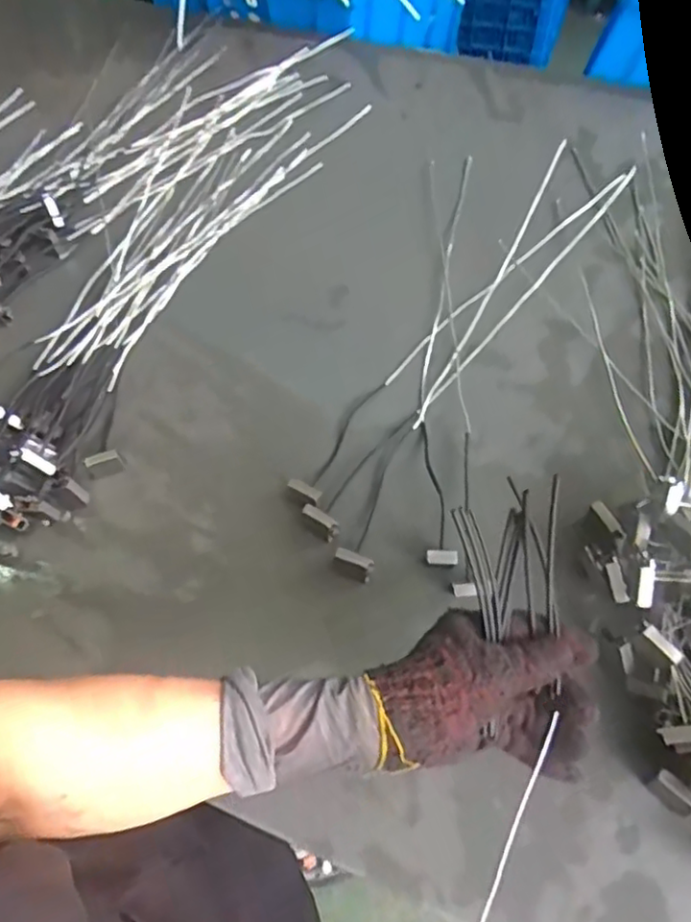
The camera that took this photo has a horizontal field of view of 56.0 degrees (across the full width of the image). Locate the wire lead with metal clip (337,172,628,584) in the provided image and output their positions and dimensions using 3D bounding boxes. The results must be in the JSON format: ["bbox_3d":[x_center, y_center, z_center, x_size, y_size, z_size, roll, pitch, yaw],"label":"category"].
[{"bbox_3d":[0.154,-0.123,0.681,0.054,0.018,0.574,30,69,17],"label":"wire lead with metal clip"}]

